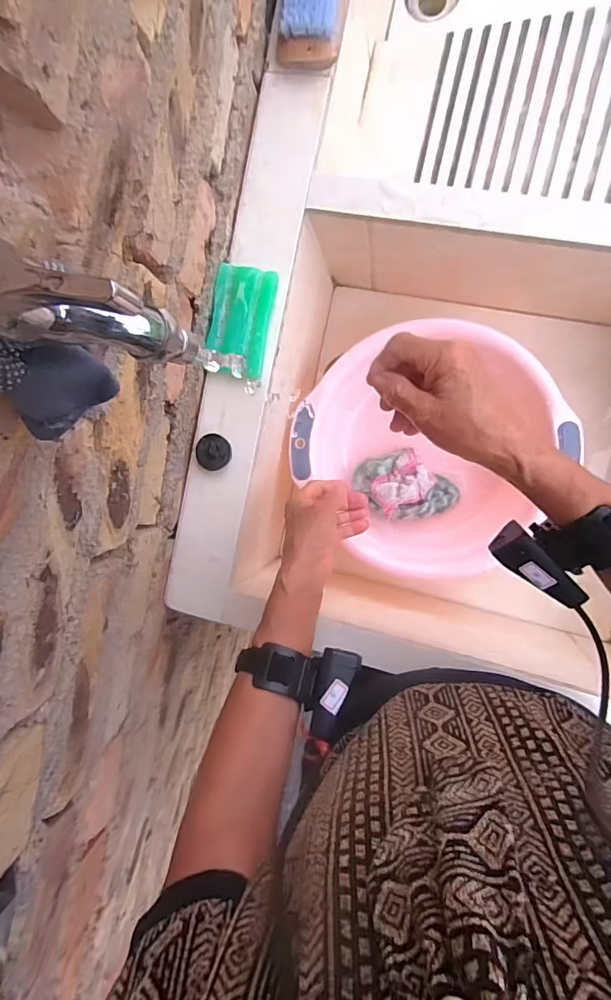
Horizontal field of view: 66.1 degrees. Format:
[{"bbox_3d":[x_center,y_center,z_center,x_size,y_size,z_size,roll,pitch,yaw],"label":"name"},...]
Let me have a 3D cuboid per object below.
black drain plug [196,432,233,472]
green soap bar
[{"bbox_3d":[-0.094,-0.049,0.485,0.032,0.016,0.036,29,98,5],"label":"black drain plug"},{"bbox_3d":[-0.063,-0.179,0.472,0.059,0.017,0.101,13,96,7],"label":"green soap bar"}]

